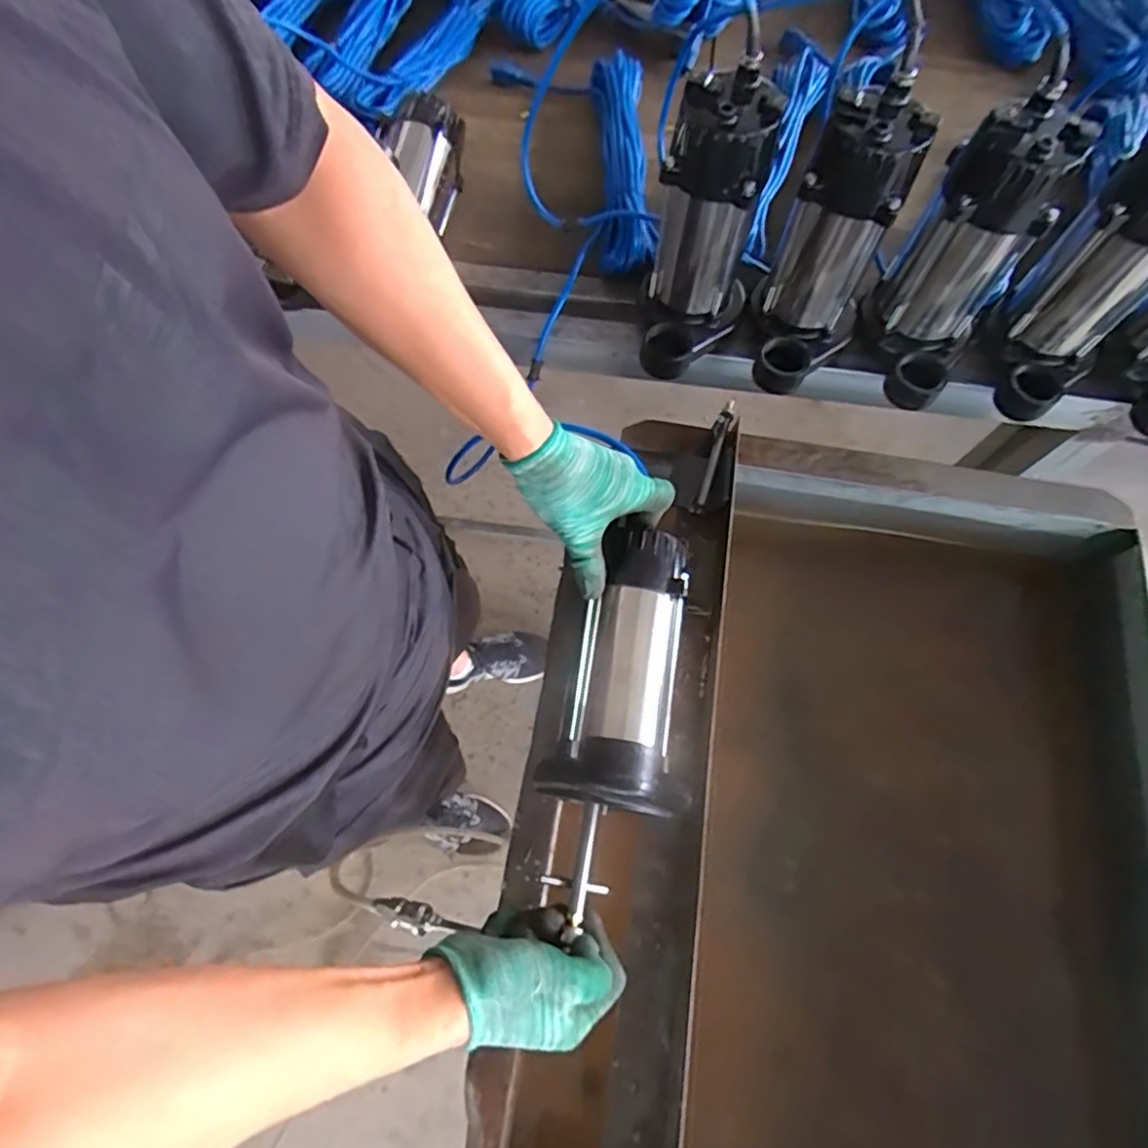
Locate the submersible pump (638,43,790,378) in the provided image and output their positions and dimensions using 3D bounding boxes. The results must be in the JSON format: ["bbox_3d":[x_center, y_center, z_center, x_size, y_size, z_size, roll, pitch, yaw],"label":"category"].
[{"bbox_3d":[0.129,-0.323,0.625,0.112,0.230,0.156,13,69,4],"label":"submersible pump"}]

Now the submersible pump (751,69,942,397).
[{"bbox_3d":[0.246,-0.308,0.622,0.099,0.231,0.165,24,71,8],"label":"submersible pump"}]

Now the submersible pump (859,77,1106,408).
[{"bbox_3d":[0.384,-0.293,0.619,0.093,0.231,0.164,-9,70,-4],"label":"submersible pump"}]

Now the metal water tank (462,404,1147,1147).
[{"bbox_3d":[0.252,0.251,0.634,0.591,0.231,0.753,9,69,3],"label":"metal water tank"}]

